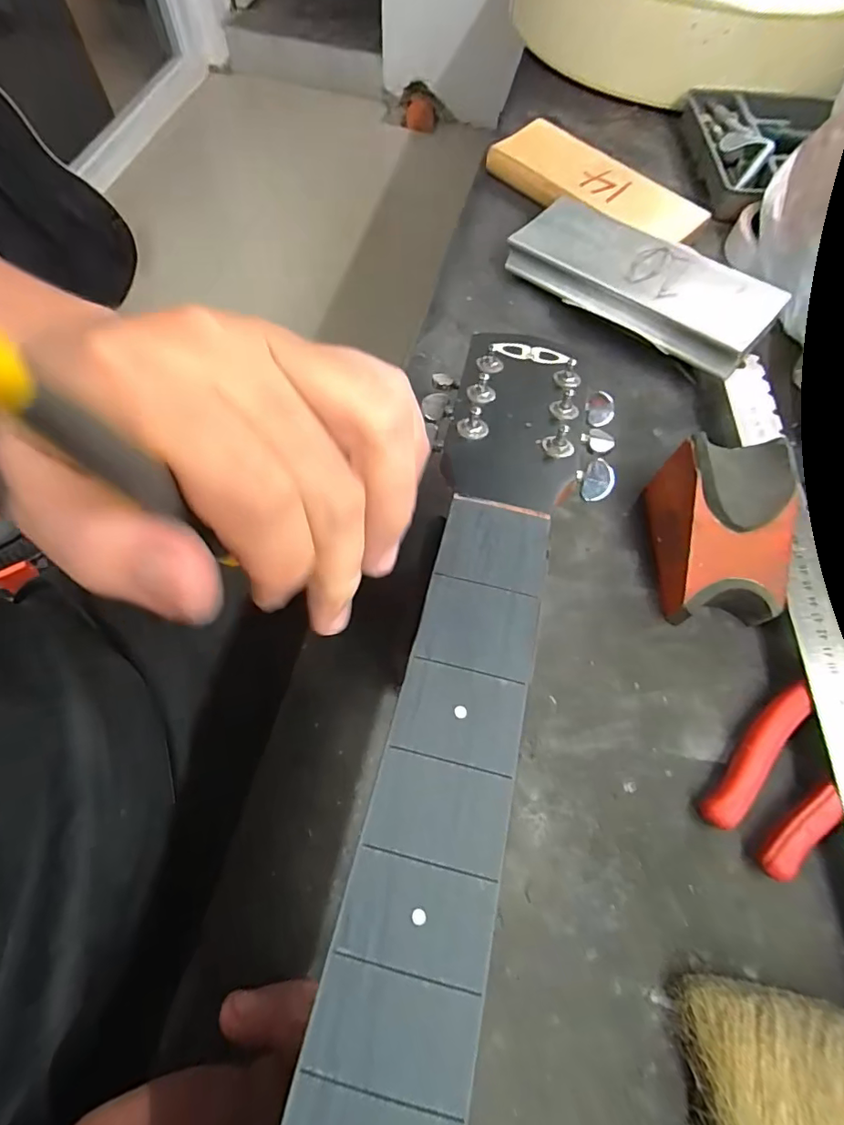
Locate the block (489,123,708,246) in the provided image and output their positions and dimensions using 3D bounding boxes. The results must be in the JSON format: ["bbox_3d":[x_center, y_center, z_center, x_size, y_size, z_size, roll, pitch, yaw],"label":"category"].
[{"bbox_3d":[0.153,-0.342,0.469,0.073,0.021,0.190,-42,74,-18],"label":"block"}]

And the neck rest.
[{"bbox_3d":[0.184,-0.017,0.313,0.074,0.063,0.097,0,66,-3],"label":"neck rest"}]

